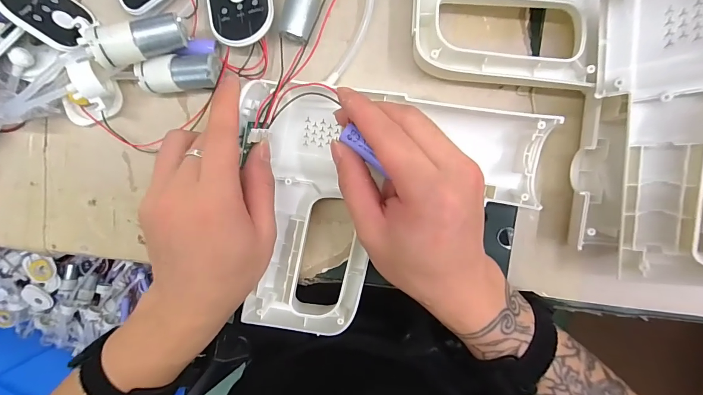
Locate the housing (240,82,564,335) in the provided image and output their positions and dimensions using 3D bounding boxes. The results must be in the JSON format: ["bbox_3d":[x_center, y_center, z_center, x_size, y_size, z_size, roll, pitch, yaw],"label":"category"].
[{"bbox_3d":[0.028,0.018,0.255,0.202,0.052,0.182,7,97,4],"label":"housing"}]

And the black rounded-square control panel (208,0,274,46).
[{"bbox_3d":[-0.081,-0.139,0.258,0.048,0.004,0.060,-16,77,6],"label":"black rounded-square control panel"}]

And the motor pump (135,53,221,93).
[{"bbox_3d":[-0.126,-0.093,0.267,0.059,0.027,0.024,-3,96,5],"label":"motor pump"}]

